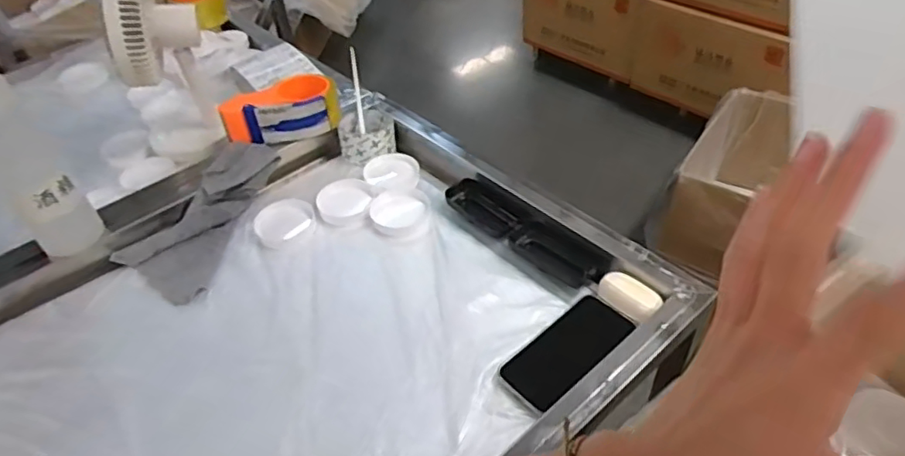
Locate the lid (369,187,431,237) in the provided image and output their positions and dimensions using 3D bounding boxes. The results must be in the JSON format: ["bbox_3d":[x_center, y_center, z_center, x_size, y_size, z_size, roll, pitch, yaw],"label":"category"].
[{"bbox_3d":[-0.070,-0.025,0.804,0.077,0.008,0.079,-3,43,3],"label":"lid"}]

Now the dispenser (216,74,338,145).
[{"bbox_3d":[-0.251,-0.176,0.884,0.166,0.060,0.091,-14,44,-9],"label":"dispenser"}]

